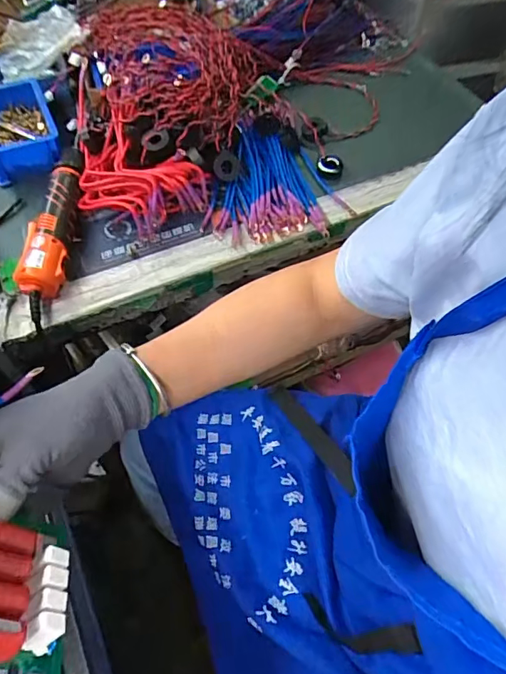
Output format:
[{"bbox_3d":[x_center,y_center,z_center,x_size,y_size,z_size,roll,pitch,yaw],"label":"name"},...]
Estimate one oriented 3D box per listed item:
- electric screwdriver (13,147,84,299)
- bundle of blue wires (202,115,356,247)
[{"bbox_3d":[-0.238,-0.145,0.594,0.048,0.041,0.230,-2,59,-4],"label":"electric screwdriver"},{"bbox_3d":[0.022,-0.216,0.658,0.177,0.022,0.212,-6,59,-6],"label":"bundle of blue wires"}]

